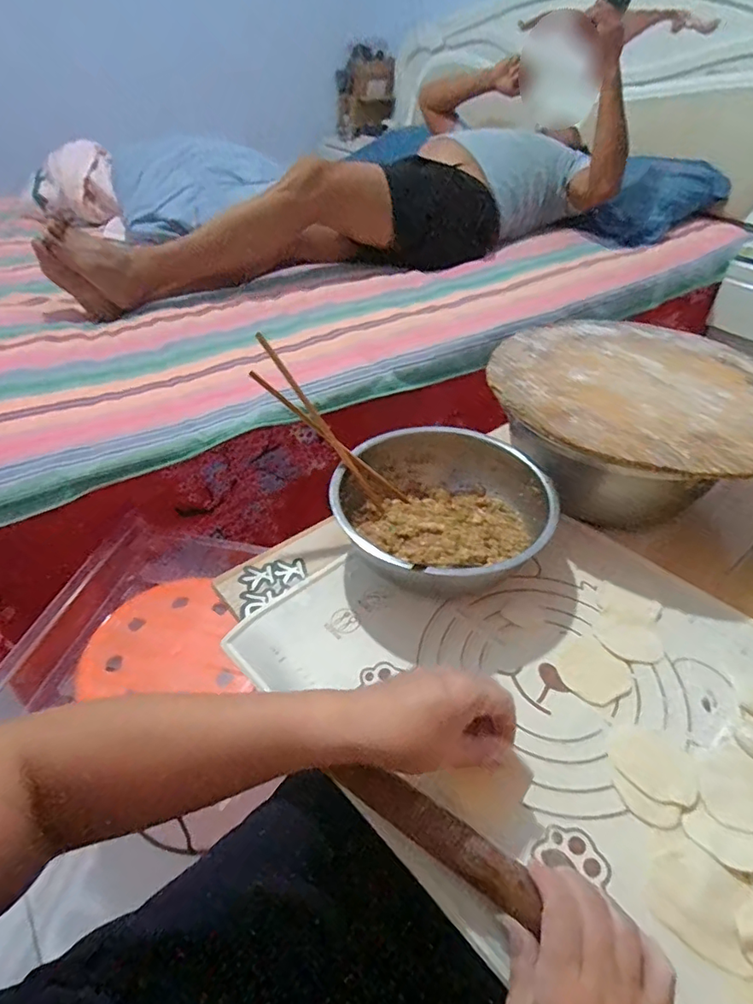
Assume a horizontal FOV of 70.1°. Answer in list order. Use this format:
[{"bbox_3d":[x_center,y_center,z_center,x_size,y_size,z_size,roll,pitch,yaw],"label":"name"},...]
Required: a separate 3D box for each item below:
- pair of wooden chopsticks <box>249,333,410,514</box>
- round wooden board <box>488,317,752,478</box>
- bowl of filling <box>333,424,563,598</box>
[{"bbox_3d":[-0.054,-0.074,0.589,0.023,0.239,0.051,-25,27,38],"label":"pair of wooden chopsticks"},{"bbox_3d":[0.325,-0.147,0.647,0.346,0.017,0.358,0,42,0],"label":"round wooden board"},{"bbox_3d":[0.068,0.016,0.579,0.215,0.082,0.214,0,42,0],"label":"bowl of filling"}]

